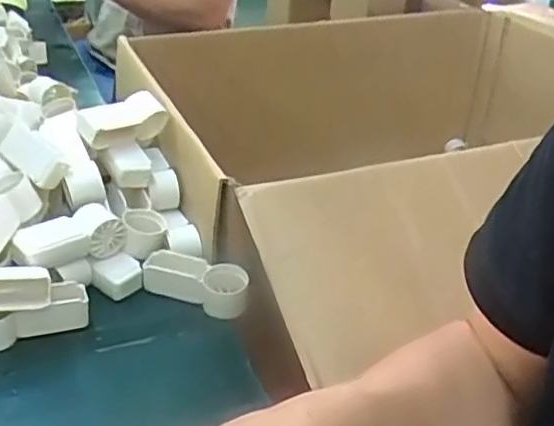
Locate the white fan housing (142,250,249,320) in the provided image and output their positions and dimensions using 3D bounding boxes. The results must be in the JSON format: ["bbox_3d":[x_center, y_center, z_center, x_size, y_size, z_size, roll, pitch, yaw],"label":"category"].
[{"bbox_3d":[-0.070,0.060,0.571,0.090,0.039,0.032,12,32,10],"label":"white fan housing"}]

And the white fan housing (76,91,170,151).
[{"bbox_3d":[-0.141,-0.085,0.615,0.082,0.041,0.028,-21,41,-37],"label":"white fan housing"}]

